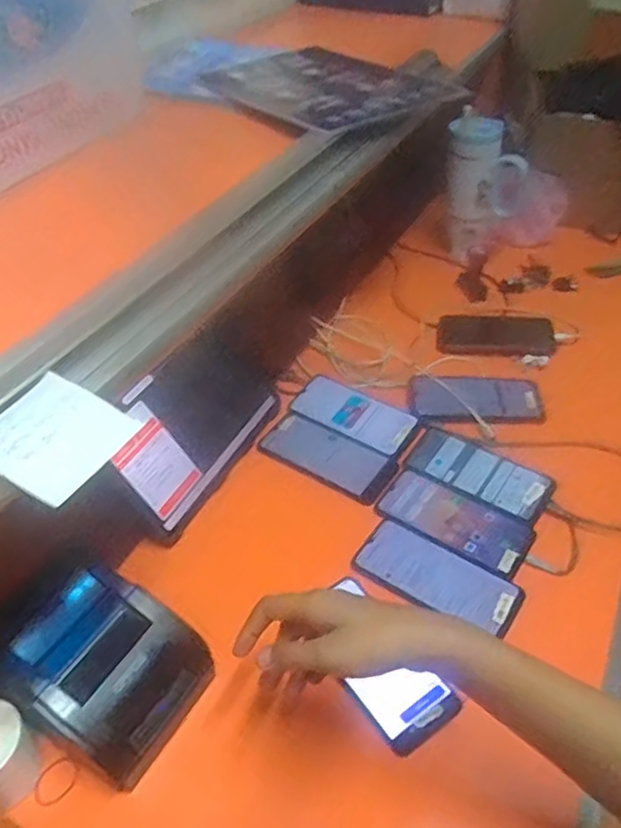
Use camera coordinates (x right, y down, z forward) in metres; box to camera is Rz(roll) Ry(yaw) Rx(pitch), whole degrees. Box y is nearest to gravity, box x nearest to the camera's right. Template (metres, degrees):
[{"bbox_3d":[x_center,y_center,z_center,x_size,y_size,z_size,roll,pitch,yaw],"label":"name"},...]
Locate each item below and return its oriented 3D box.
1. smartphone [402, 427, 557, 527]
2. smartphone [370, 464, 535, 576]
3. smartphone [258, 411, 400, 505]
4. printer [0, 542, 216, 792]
[{"bbox_3d":[0.202,0.063,0.785,0.165,0.009,0.083,25,48,27],"label":"smartphone"},{"bbox_3d":[0.161,0.113,0.737,0.165,0.009,0.078,24,48,27],"label":"smartphone"},{"bbox_3d":[0.021,0.049,0.811,0.164,0.007,0.073,23,48,26],"label":"smartphone"},{"bbox_3d":[-0.179,0.208,0.558,0.146,0.085,0.130,19,46,22],"label":"printer"}]

